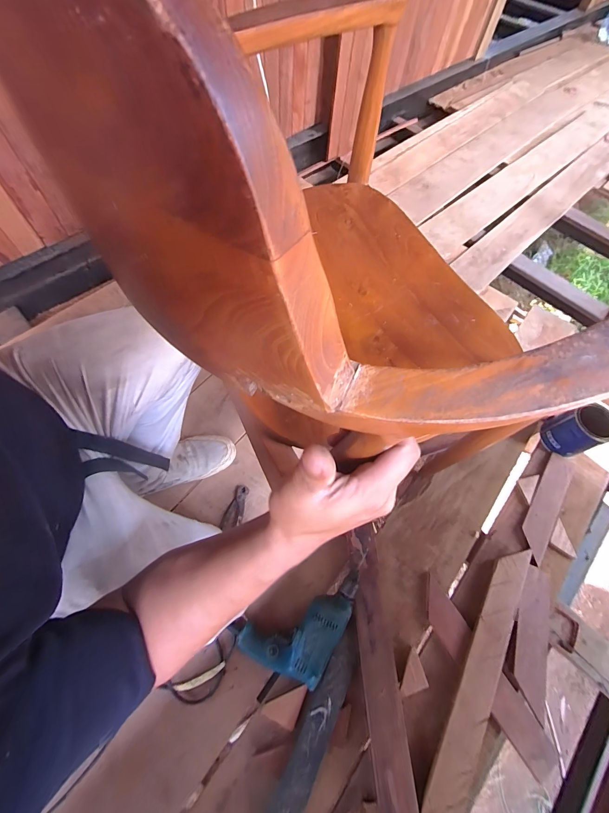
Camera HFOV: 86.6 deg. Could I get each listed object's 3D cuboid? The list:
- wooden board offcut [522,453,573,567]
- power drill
[{"bbox_3d":[0.627,0.247,0.833,0.062,0.009,0.310,35,62,19],"label":"wooden board offcut"},{"bbox_3d":[0.017,0.438,0.639,0.284,0.058,0.155,-25,68,-15],"label":"power drill"}]

